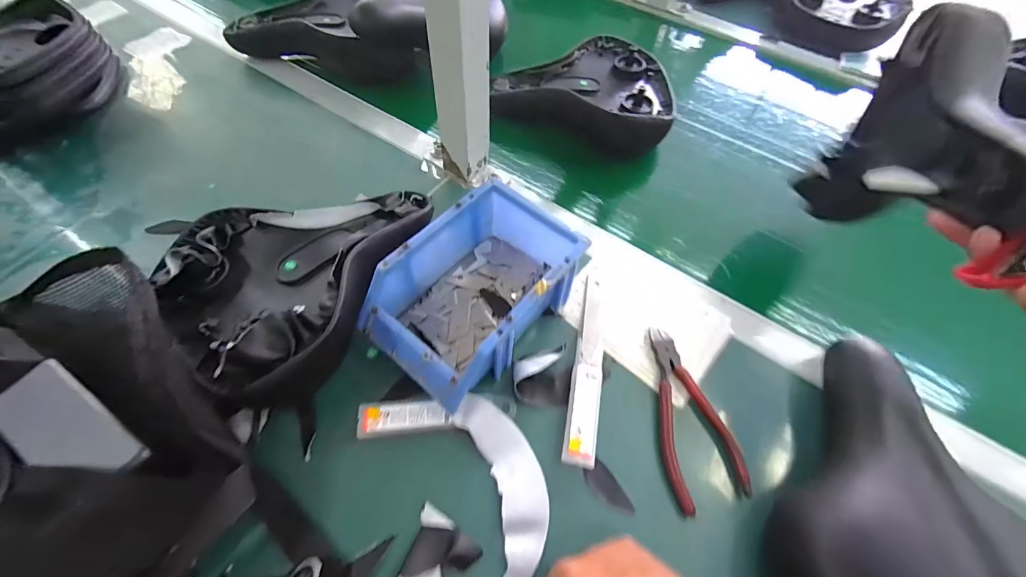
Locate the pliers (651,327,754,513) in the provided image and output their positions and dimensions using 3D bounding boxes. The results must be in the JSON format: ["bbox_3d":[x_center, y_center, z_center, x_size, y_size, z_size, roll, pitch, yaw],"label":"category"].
[{"bbox_3d":[0.146,0.103,0.365,0.060,0.012,0.147,-5,58,-6],"label":"pliers"}]

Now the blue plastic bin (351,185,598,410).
[{"bbox_3d":[-0.033,0.002,0.382,0.116,0.075,0.174,36,63,18],"label":"blue plastic bin"}]

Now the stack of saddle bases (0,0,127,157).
[{"bbox_3d":[-0.604,-0.272,0.524,0.189,0.083,0.166,-34,65,-21],"label":"stack of saddle bases"}]

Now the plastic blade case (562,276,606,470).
[{"bbox_3d":[0.067,0.065,0.386,0.025,0.015,0.176,11,58,4],"label":"plastic blade case"}]

